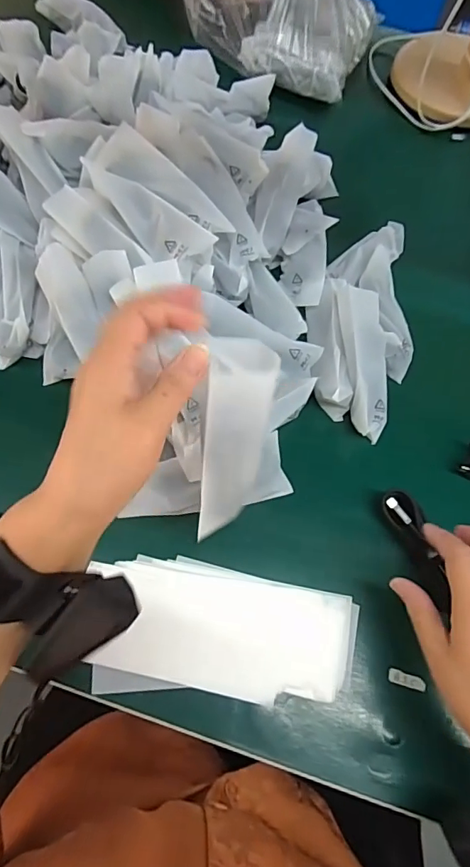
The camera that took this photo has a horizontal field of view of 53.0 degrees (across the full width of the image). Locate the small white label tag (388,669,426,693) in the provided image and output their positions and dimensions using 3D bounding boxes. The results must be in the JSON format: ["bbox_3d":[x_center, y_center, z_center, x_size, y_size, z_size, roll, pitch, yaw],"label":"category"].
[{"bbox_3d":[0.137,0.197,0.375,0.026,0.009,0.010,18,67,7],"label":"small white label tag"}]

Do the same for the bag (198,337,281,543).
[{"bbox_3d":[-0.002,0.012,0.317,0.041,0.151,0.035,10,32,4],"label":"bag"}]

